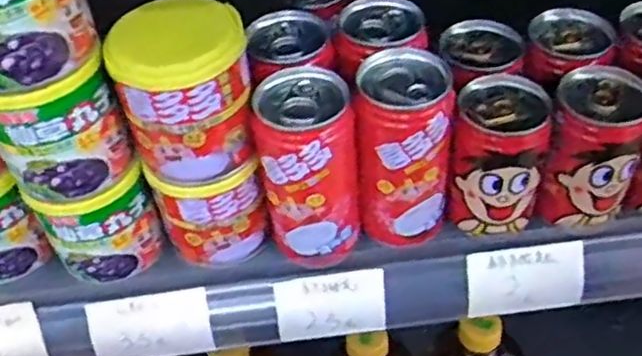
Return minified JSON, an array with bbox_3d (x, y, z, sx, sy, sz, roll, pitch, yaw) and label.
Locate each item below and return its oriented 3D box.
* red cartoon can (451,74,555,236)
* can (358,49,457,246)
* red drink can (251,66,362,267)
[{"bbox_3d":[0.100,-0.010,0.384,0.048,0.080,0.045,-3,48,3],"label":"red cartoon can"},{"bbox_3d":[0.047,-0.013,0.383,0.051,0.110,0.045,1,48,6],"label":"can"},{"bbox_3d":[-0.005,-0.002,0.380,0.052,0.106,0.050,-3,48,3],"label":"red drink can"}]

